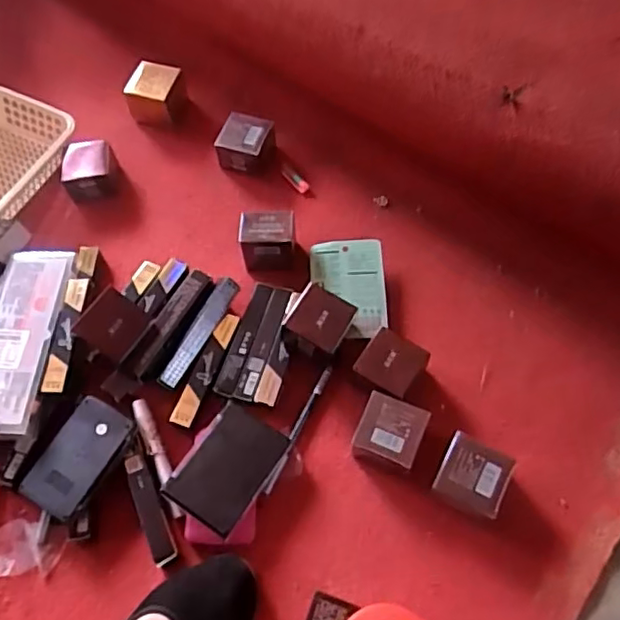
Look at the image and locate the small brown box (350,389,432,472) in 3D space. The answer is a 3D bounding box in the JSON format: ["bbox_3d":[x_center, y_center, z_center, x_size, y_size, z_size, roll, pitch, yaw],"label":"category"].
[{"bbox_3d":[0.072,0.111,0.534,0.054,0.042,0.052,19,63,13],"label":"small brown box"}]

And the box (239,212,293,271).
[{"bbox_3d":[-0.043,-0.070,0.633,0.057,0.063,0.043,-2,61,2],"label":"box"}]

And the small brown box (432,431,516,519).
[{"bbox_3d":[0.138,0.145,0.512,0.054,0.044,0.054,23,64,15],"label":"small brown box"}]

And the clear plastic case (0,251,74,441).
[{"bbox_3d":[-0.280,0.026,0.567,0.071,0.016,0.189,0,61,3],"label":"clear plastic case"}]

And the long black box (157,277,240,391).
[{"bbox_3d":[-0.109,0.021,0.581,0.022,0.015,0.121,23,64,14],"label":"long black box"}]

